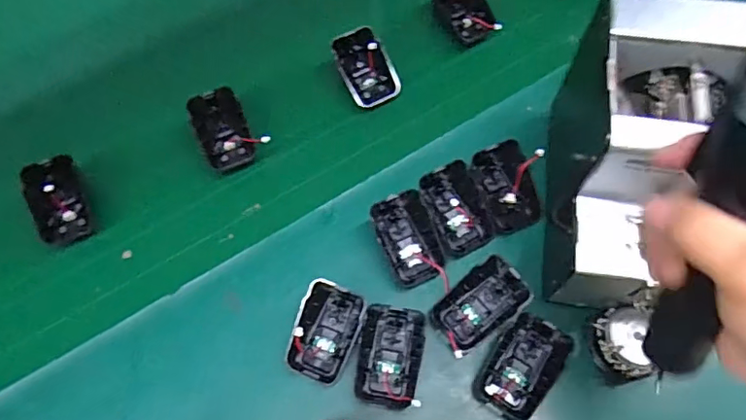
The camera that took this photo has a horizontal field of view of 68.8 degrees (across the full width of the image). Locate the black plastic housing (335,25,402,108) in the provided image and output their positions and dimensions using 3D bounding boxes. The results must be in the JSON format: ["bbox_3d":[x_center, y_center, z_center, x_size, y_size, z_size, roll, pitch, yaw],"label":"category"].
[{"bbox_3d":[-0.008,-0.131,0.506,0.045,0.016,0.070,-27,96,-2],"label":"black plastic housing"}]

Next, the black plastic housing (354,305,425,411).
[{"bbox_3d":[0.013,0.105,0.395,0.045,0.018,0.070,9,72,1],"label":"black plastic housing"}]

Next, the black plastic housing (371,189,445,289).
[{"bbox_3d":[0.028,0.023,0.439,0.043,0.016,0.071,-16,66,-7],"label":"black plastic housing"}]

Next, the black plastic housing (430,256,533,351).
[{"bbox_3d":[0.082,0.071,0.411,0.074,0.017,0.043,-34,69,-14],"label":"black plastic housing"}]

